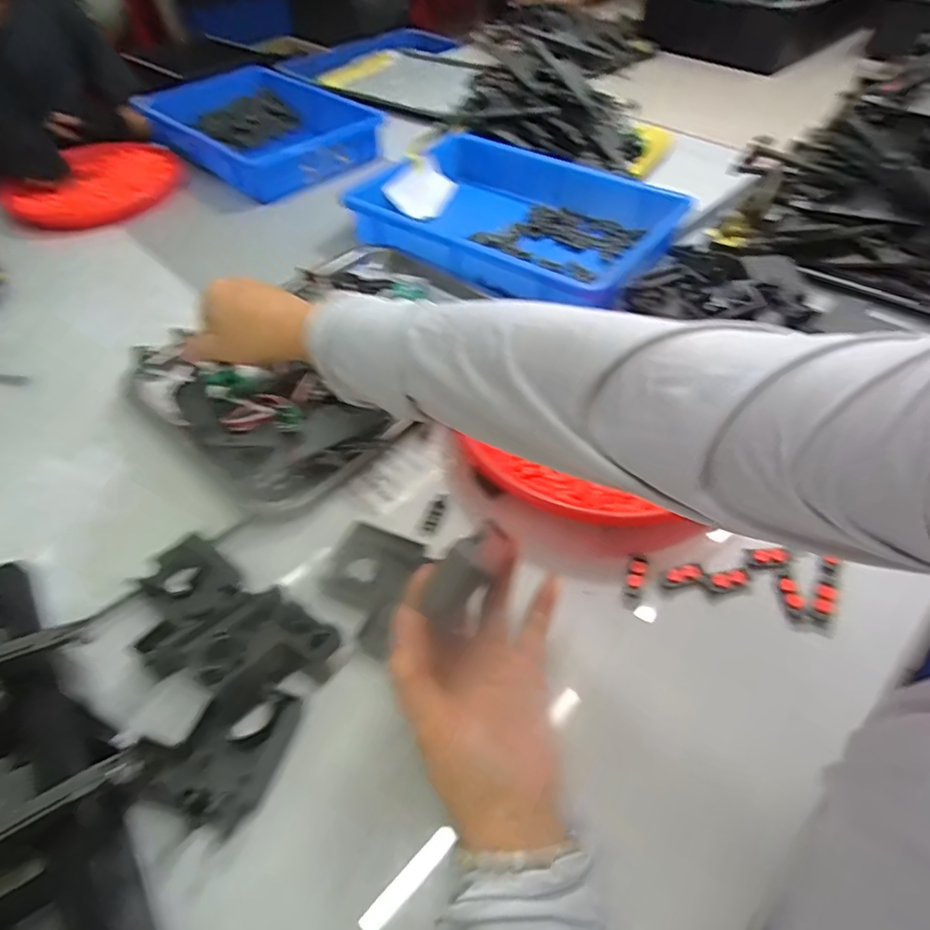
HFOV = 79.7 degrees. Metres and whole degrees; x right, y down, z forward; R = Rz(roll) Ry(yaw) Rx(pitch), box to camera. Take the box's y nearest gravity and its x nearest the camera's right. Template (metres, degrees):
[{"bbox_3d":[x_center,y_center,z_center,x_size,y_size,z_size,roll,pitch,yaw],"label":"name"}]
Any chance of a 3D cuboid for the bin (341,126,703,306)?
[{"bbox_3d":[0.057,-0.308,0.690,0.365,0.069,0.258,28,57,23],"label":"bin"}]

